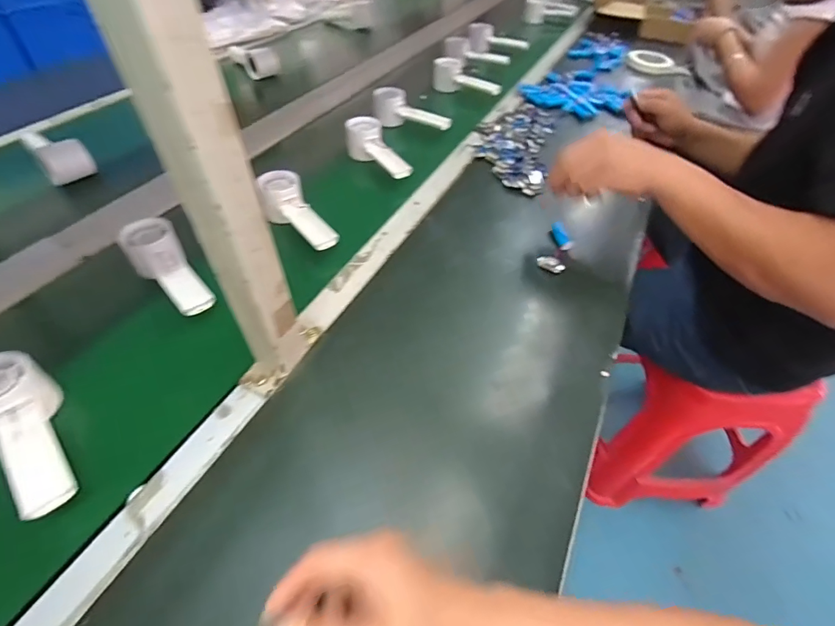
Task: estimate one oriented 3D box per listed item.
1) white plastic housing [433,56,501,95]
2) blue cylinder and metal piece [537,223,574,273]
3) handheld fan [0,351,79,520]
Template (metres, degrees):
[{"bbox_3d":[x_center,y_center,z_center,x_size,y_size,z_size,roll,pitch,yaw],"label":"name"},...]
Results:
[{"bbox_3d":[0.109,-0.521,0.943,0.165,0.060,0.052,21,50,13],"label":"white plastic housing"},{"bbox_3d":[0.198,-0.091,0.595,0.036,0.026,0.106,22,50,13],"label":"blue cylinder and metal piece"},{"bbox_3d":[-0.334,0.100,0.362,0.150,0.055,0.059,35,54,23],"label":"handheld fan"}]

